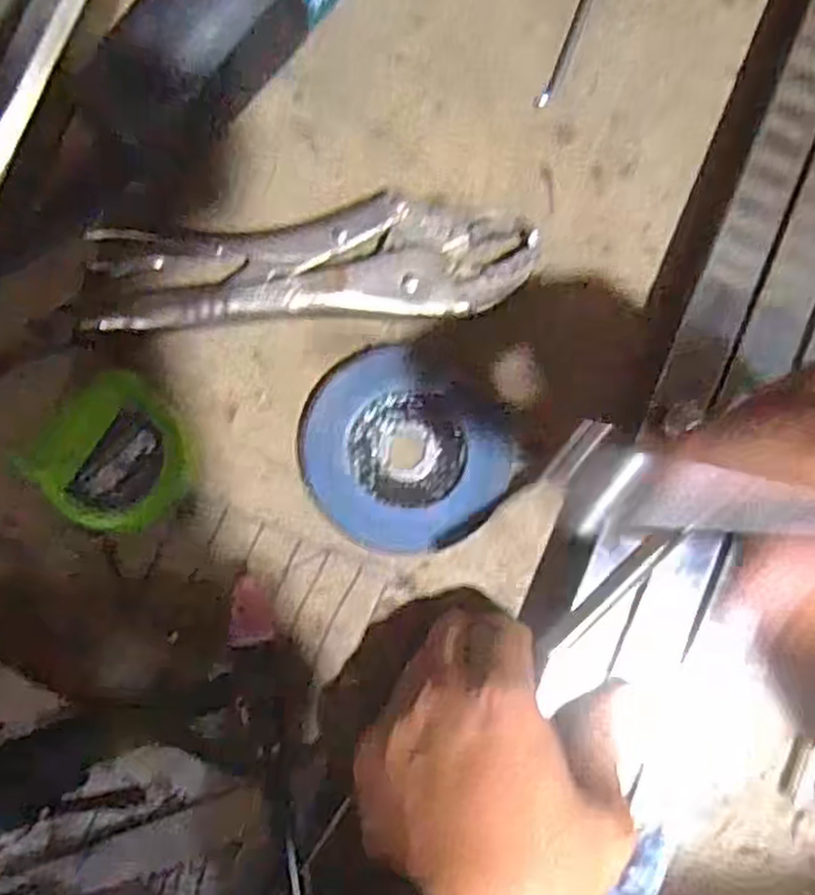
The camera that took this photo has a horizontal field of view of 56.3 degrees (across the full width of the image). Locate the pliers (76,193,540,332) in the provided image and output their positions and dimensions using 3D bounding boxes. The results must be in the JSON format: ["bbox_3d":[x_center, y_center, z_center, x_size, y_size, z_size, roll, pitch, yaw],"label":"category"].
[{"bbox_3d":[-0.046,-0.087,0.362,0.208,0.021,0.055,-3,87,0],"label":"pliers"}]

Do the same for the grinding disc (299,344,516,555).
[{"bbox_3d":[0.000,0.001,0.362,0.097,0.010,0.095,4,87,0],"label":"grinding disc"}]

